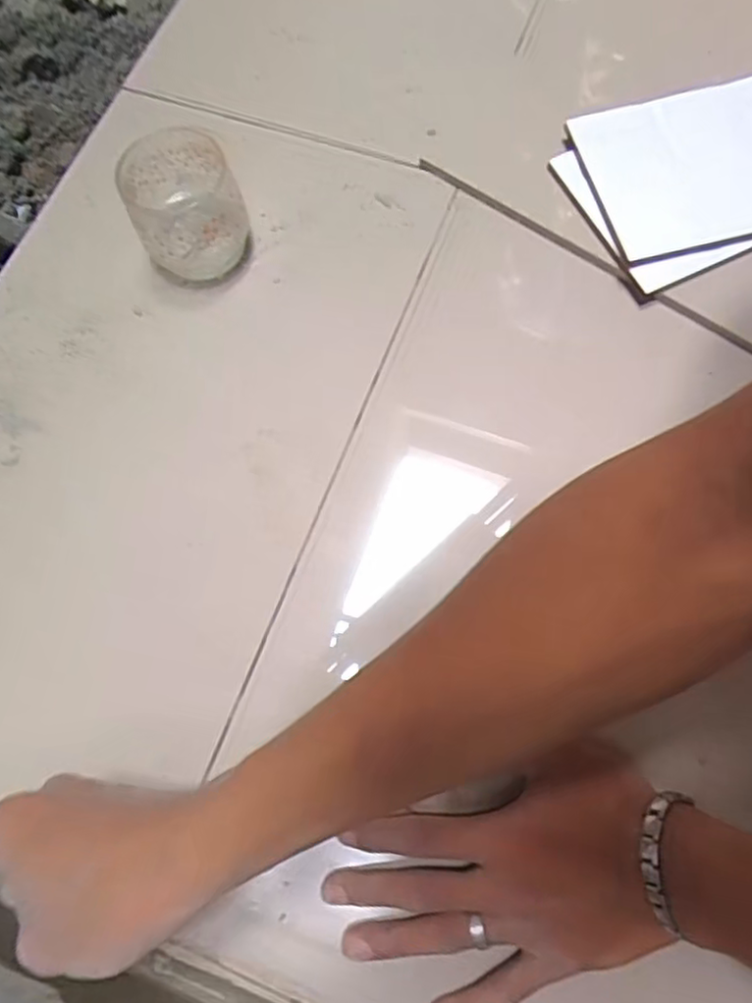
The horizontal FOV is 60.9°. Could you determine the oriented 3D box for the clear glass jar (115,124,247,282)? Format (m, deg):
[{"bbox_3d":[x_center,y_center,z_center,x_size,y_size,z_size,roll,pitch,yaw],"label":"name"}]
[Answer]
[{"bbox_3d":[-0.133,-0.206,0.451,0.074,0.077,0.077,-1,71,2],"label":"clear glass jar"}]

